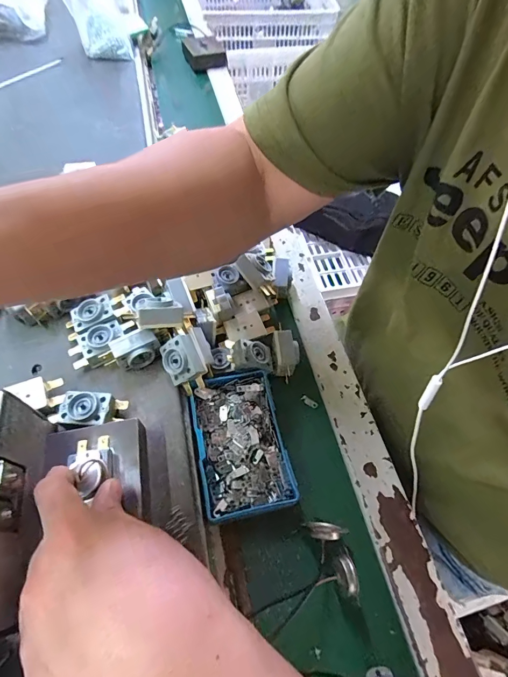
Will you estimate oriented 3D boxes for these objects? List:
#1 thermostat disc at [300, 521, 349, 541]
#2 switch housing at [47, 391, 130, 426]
[{"bbox_3d":[0.055,0.148,0.277,0.032,0.021,0.013,5,57,1],"label":"thermostat disc"},{"bbox_3d":[-0.133,0.057,0.286,0.059,0.014,0.027,3,57,0],"label":"switch housing"}]

